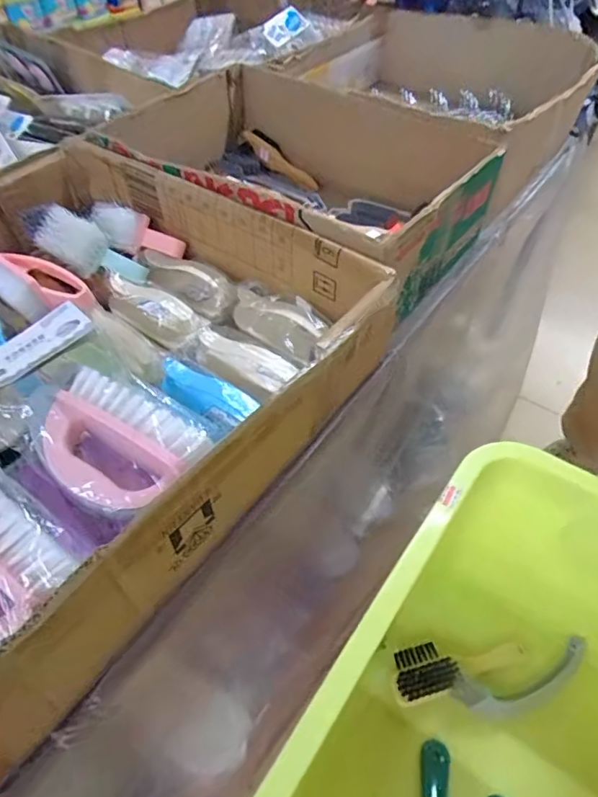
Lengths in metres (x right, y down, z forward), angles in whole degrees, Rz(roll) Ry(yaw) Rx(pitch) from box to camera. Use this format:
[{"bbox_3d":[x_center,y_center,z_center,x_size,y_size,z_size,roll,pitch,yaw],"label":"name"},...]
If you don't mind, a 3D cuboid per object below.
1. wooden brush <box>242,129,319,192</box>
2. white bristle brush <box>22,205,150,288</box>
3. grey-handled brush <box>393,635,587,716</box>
[{"bbox_3d":[-0.031,-0.399,0.858,0.145,0.025,0.030,35,53,-10],"label":"wooden brush"},{"bbox_3d":[-0.266,-0.191,0.629,0.180,0.063,0.045,29,54,6],"label":"white bristle brush"},{"bbox_3d":[0.228,0.327,0.602,0.227,0.031,0.071,-1,50,-1],"label":"grey-handled brush"}]

